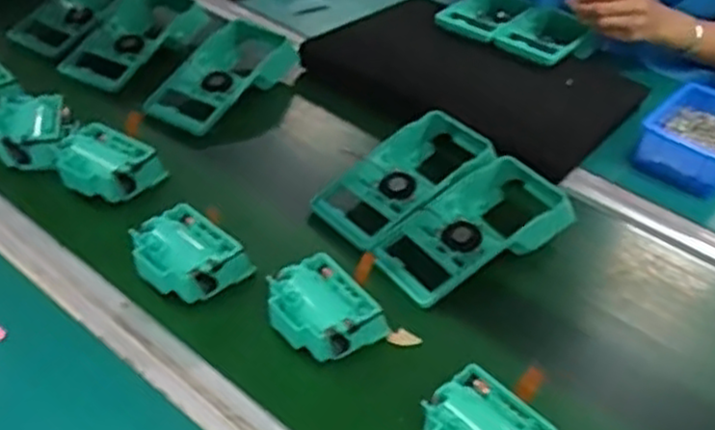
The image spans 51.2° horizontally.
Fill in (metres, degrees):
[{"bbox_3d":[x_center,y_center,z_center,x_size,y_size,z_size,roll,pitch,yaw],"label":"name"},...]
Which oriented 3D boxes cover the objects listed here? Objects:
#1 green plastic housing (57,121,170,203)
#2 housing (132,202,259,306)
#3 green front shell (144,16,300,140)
[{"bbox_3d":[-0.237,-0.047,0.701,0.107,0.040,0.085,20,43,13],"label":"green plastic housing"},{"bbox_3d":[-0.136,0.034,0.602,0.091,0.043,0.069,29,45,21],"label":"housing"},{"bbox_3d":[-0.159,-0.162,0.859,0.096,0.041,0.197,26,45,19],"label":"green front shell"}]

